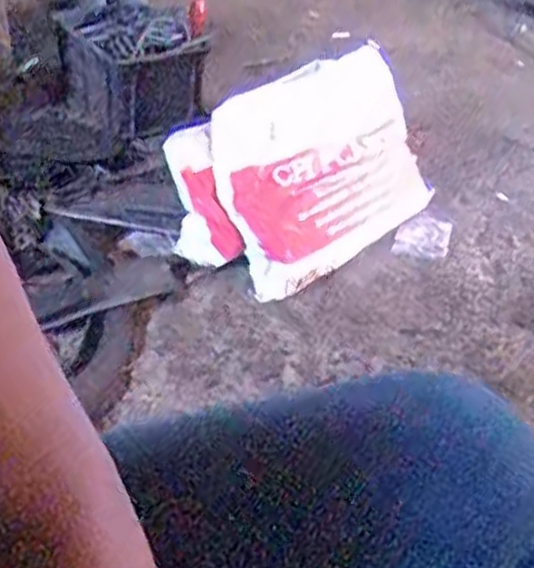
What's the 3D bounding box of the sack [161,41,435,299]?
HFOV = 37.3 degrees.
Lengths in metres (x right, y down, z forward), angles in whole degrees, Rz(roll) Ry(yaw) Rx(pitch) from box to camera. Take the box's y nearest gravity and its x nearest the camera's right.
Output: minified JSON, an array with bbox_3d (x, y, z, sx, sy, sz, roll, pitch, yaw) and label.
[{"bbox_3d":[0.069,-0.188,1.356,0.480,0.238,0.313,-25,47,-31],"label":"sack"}]

